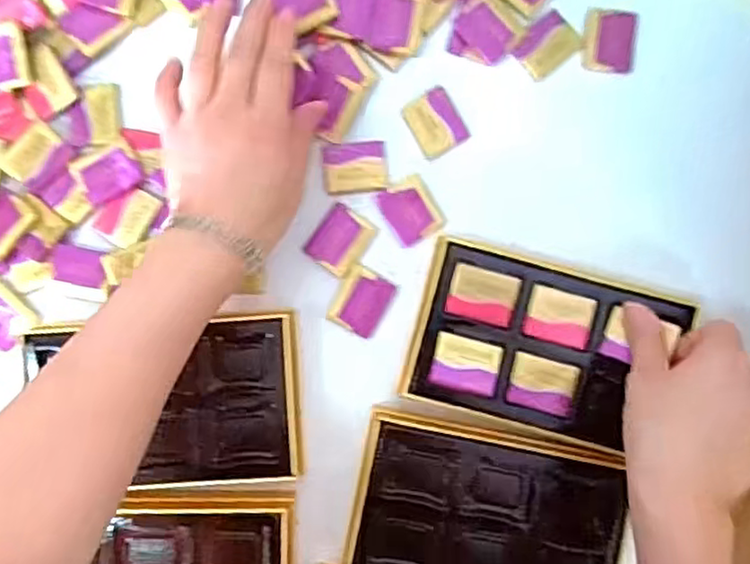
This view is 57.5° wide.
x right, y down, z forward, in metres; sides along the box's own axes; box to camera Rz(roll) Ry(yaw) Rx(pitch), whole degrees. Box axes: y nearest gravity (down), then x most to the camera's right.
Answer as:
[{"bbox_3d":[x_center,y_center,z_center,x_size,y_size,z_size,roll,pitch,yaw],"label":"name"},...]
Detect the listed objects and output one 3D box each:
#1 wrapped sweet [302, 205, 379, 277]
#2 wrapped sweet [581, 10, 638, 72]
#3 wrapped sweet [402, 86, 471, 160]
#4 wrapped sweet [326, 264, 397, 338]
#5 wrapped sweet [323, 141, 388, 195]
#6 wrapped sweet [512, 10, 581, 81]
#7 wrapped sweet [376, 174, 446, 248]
[{"bbox_3d":[-0.022,-0.027,0.442,0.032,0.004,0.040,36,87,0],"label":"wrapped sweet"},{"bbox_3d":[0.155,-0.159,0.450,0.033,0.009,0.040,1,88,-1],"label":"wrapped sweet"},{"bbox_3d":[0.040,-0.104,0.444,0.033,0.007,0.041,-29,88,-2],"label":"wrapped sweet"},{"bbox_3d":[-0.008,0.013,0.442,0.032,0.006,0.040,29,87,0],"label":"wrapped sweet"},{"bbox_3d":[-0.013,-0.075,0.447,0.040,0.005,0.032,-5,88,-1],"label":"wrapped sweet"},{"bbox_3d":[0.113,-0.154,0.446,0.040,0.008,0.030,-44,89,-2],"label":"wrapped sweet"},{"bbox_3d":[0.024,-0.046,0.445,0.033,0.004,0.040,-29,88,-2],"label":"wrapped sweet"}]

